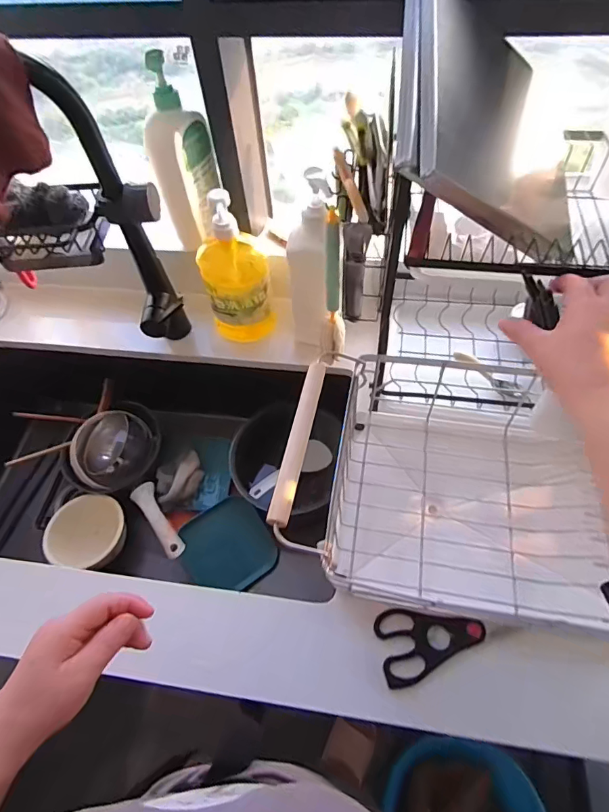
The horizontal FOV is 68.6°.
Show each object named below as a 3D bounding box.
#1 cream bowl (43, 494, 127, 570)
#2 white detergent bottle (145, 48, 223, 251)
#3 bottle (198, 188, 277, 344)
[{"bbox_3d":[-0.373,0.221,0.772,0.125,0.062,0.120,-2,58,3],"label":"cream bowl"},{"bbox_3d":[-0.181,-0.353,0.665,0.103,0.237,0.080,-17,58,-7],"label":"white detergent bottle"},{"bbox_3d":[-0.116,-0.223,0.716,0.106,0.255,0.115,-12,58,-4],"label":"bottle"}]

